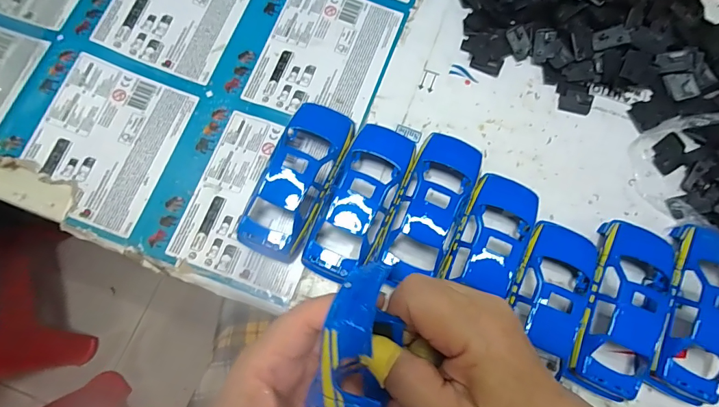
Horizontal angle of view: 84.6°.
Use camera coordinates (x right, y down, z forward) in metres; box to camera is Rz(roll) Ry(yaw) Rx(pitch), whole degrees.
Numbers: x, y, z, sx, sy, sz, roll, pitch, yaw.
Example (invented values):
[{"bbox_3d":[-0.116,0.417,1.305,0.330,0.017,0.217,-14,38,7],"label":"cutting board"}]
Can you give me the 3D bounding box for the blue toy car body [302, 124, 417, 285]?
[{"bbox_3d":[0.003,-0.003,0.307,0.052,0.040,0.119,22,77,5],"label":"blue toy car body"}]

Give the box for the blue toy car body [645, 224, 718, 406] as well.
[{"bbox_3d":[0.251,0.078,0.290,0.051,0.041,0.130,24,77,5],"label":"blue toy car body"}]

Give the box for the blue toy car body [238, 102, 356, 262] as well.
[{"bbox_3d":[-0.048,-0.020,0.311,0.050,0.040,0.128,22,77,5],"label":"blue toy car body"}]

